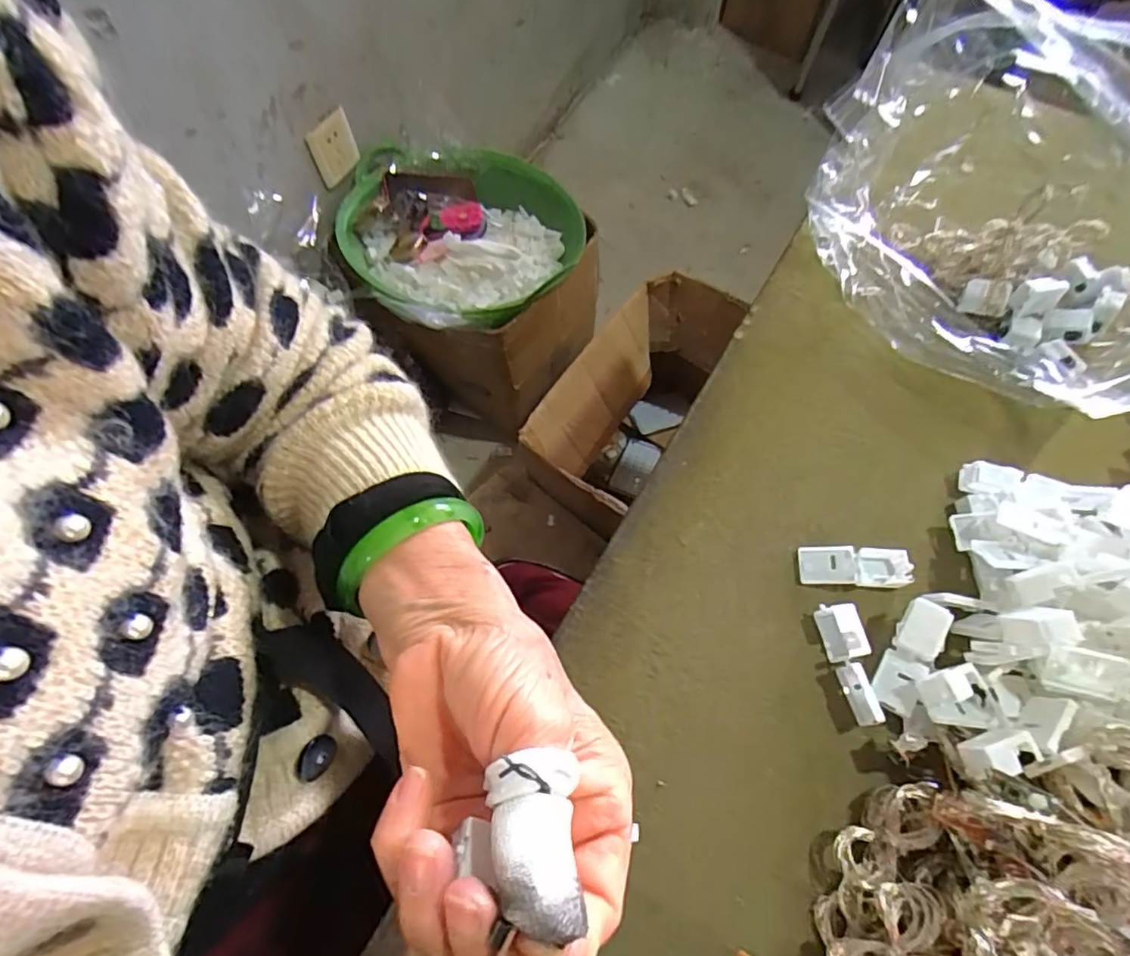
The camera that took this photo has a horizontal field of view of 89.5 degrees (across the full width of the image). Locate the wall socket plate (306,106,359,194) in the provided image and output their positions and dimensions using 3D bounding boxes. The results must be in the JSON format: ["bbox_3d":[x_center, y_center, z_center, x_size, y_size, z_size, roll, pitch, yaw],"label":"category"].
[{"bbox_3d":[-0.362,-0.518,0.896,0.011,0.089,0.088,27,68,10],"label":"wall socket plate"}]

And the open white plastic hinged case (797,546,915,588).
[{"bbox_3d":[0.153,0.047,0.301,0.054,0.011,0.020,5,66,1],"label":"open white plastic hinged case"}]

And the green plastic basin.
[{"bbox_3d":[-0.165,-0.411,0.944,0.380,0.107,0.410,1,66,-1],"label":"green plastic basin"}]

